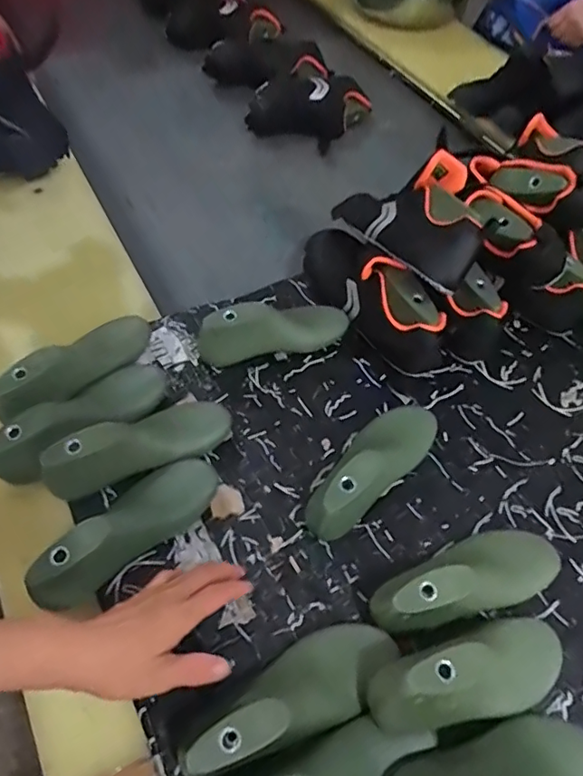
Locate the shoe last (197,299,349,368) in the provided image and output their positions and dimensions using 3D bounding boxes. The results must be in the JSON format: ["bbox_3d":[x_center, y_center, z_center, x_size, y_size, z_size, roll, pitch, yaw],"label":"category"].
[{"bbox_3d":[-0.021,-0.070,0.665,0.199,0.076,0.059,-9,56,-28],"label":"shoe last"}]

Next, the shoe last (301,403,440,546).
[{"bbox_3d":[0.091,0.067,0.567,0.201,0.077,0.070,-37,66,-26],"label":"shoe last"}]

